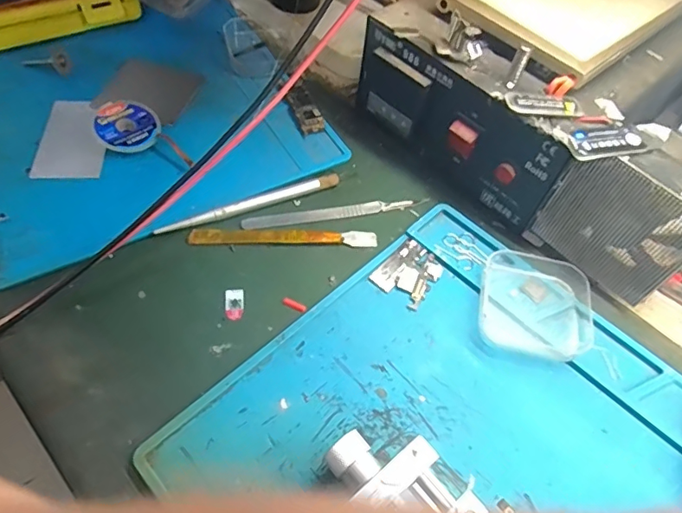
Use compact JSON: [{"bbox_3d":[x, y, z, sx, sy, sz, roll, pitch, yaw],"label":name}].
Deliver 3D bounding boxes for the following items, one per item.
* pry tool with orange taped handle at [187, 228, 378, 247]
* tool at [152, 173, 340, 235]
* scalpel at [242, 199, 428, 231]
[{"bbox_3d":[-0.037,-0.014,0.327,0.120,0.005,0.015,2,55,-4],"label":"pry tool with orange taped handle"},{"bbox_3d":[-0.060,-0.036,0.338,0.125,0.008,0.009,-20,59,-18],"label":"tool"},{"bbox_3d":[-0.003,-0.029,0.345,0.125,0.008,0.013,-10,57,-12],"label":"scalpel"}]

